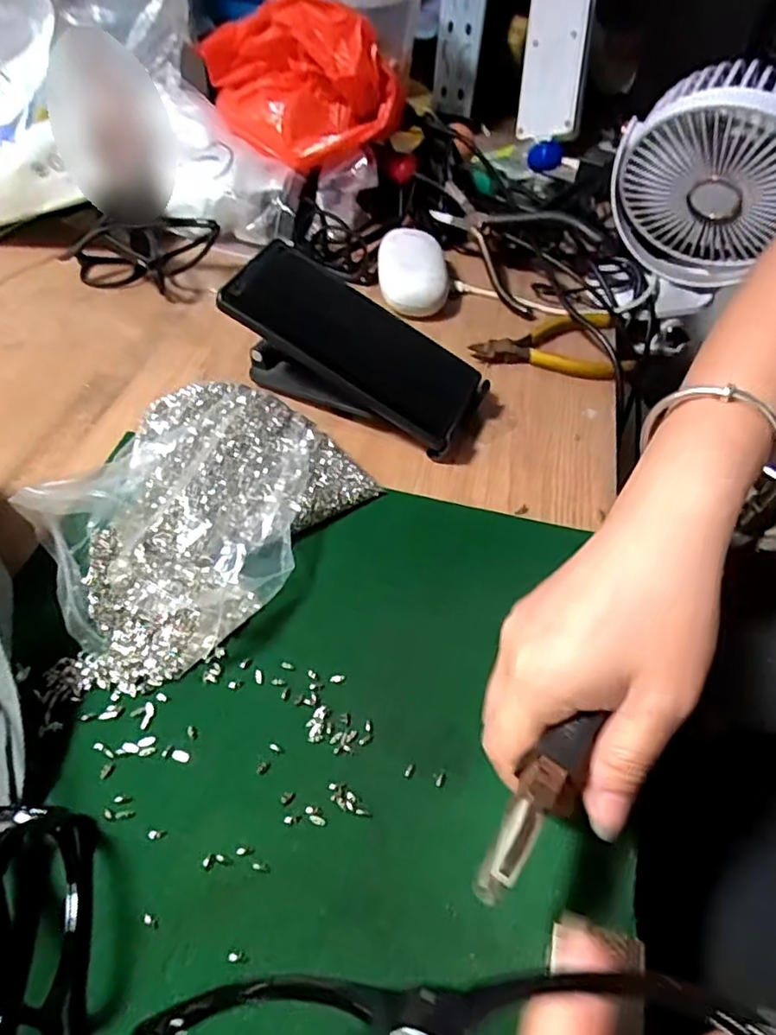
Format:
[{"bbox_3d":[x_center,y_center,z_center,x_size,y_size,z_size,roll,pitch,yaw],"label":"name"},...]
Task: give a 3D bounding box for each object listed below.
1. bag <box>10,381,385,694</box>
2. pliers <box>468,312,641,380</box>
[{"bbox_3d":[-0.105,-0.002,0.333,0.121,0.039,0.181,33,56,21],"label":"bag"},{"bbox_3d":[0.122,-0.135,0.473,0.112,0.015,0.075,5,51,-1],"label":"pliers"}]

